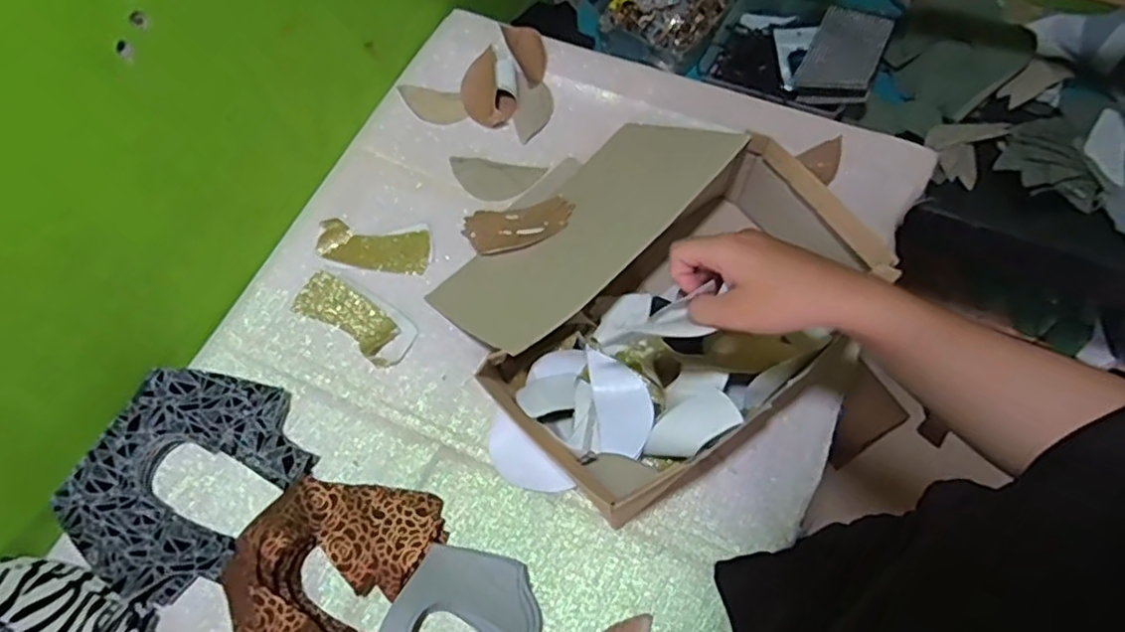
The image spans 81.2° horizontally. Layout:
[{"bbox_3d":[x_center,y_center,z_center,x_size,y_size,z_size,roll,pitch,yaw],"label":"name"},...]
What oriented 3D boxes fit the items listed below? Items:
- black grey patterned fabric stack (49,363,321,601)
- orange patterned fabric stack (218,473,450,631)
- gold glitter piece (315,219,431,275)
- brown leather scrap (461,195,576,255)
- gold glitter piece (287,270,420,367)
[{"bbox_3d":[-0.339,0.145,0.600,0.178,0.036,0.194,28,68,16],"label":"black grey patterned fabric stack"},{"bbox_3d":[-0.202,0.217,0.551,0.139,0.046,0.191,25,67,15],"label":"orange patterned fabric stack"},{"bbox_3d":[-0.203,-0.076,0.704,0.117,0.025,0.057,0,63,4],"label":"gold glitter piece"},{"bbox_3d":[-0.048,-0.096,0.700,0.116,0.016,0.060,-8,62,16],"label":"brown leather scrap"},{"bbox_3d":[-0.215,-0.002,0.677,0.140,0.014,0.058,31,69,17],"label":"gold glitter piece"}]

